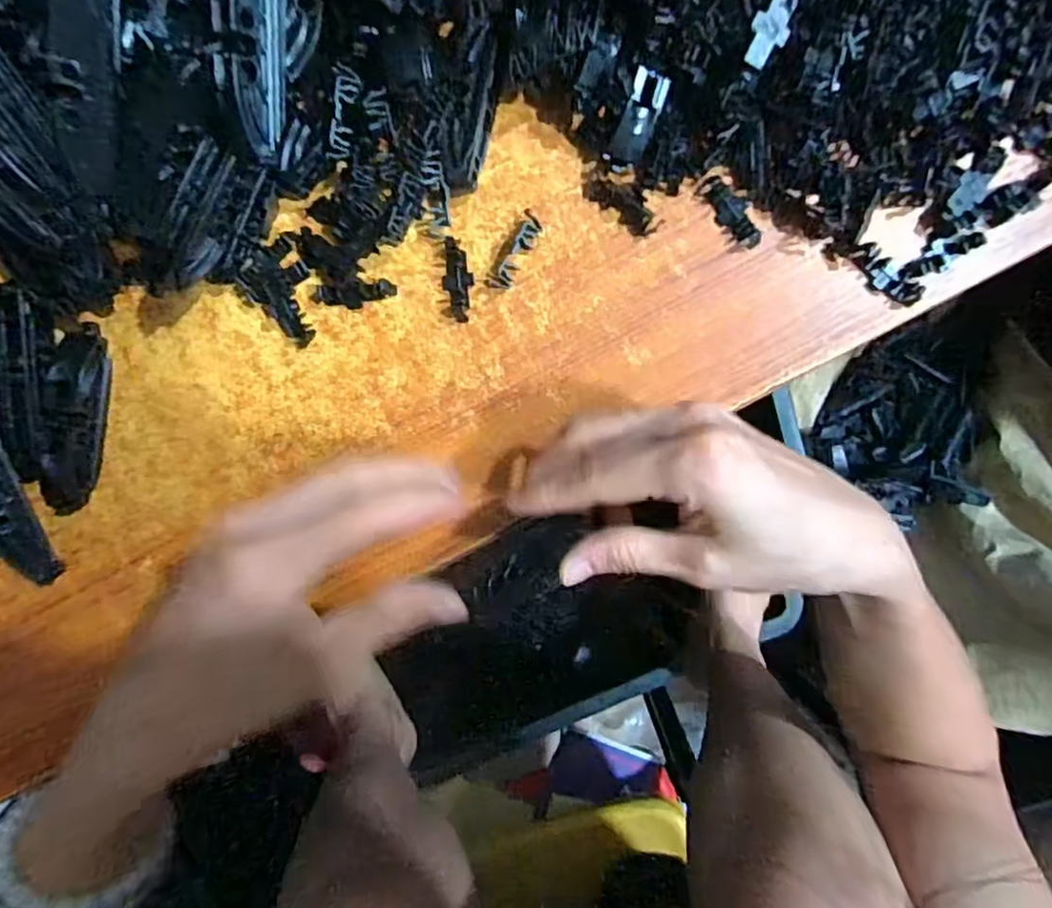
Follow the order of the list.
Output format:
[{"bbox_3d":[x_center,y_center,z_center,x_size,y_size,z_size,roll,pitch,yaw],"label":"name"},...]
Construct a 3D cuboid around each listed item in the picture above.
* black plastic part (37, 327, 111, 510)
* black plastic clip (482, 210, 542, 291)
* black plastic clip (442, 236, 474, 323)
[{"bbox_3d":[-0.203,-0.015,0.288,0.021,0.018,0.083,5,93,0],"label":"black plastic part"},{"bbox_3d":[-0.005,-0.090,0.286,0.010,0.008,0.036,31,93,-1],"label":"black plastic clip"},{"bbox_3d":[-0.030,-0.078,0.288,0.014,0.007,0.037,-1,93,1],"label":"black plastic clip"}]

